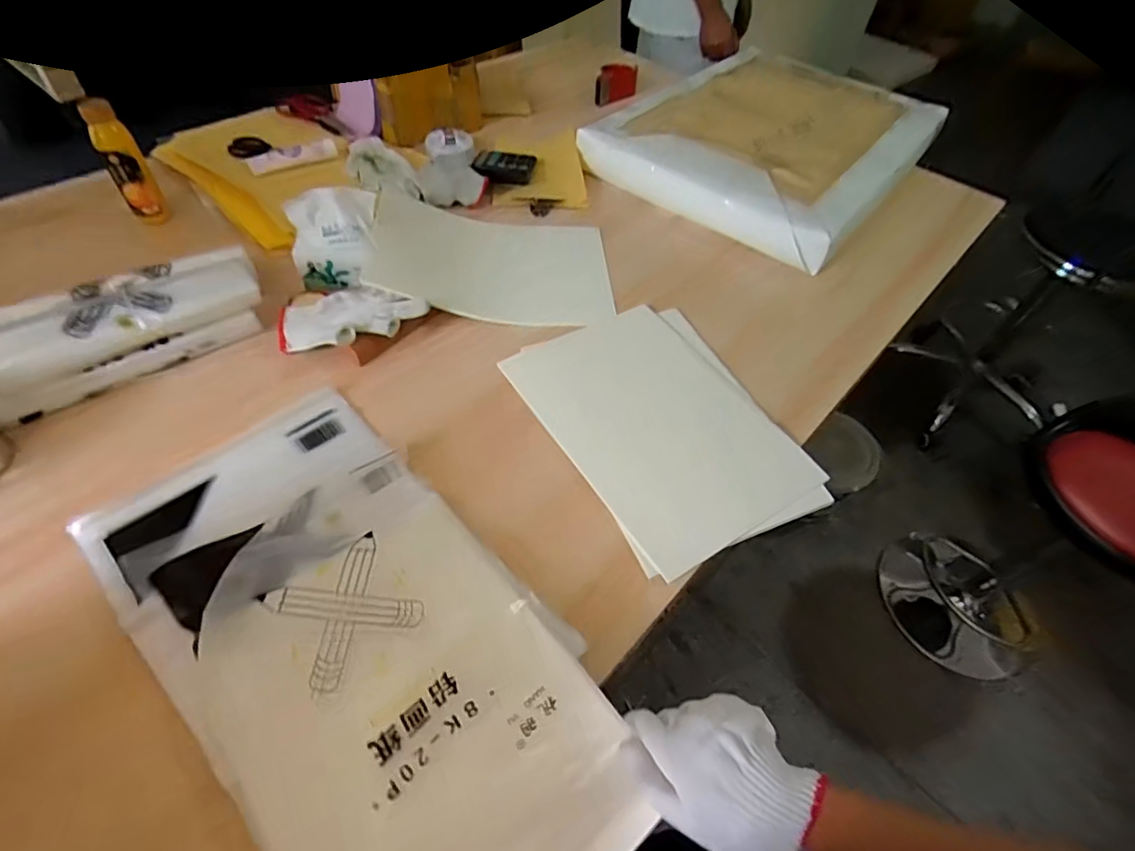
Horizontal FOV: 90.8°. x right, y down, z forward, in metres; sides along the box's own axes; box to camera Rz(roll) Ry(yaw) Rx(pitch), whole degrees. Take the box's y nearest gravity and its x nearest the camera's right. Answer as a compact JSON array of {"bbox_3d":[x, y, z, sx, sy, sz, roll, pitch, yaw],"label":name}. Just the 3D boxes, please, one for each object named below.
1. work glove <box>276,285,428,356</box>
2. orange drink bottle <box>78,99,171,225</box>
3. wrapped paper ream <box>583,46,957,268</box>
[{"bbox_3d":[-0.292,-0.146,0.763,0.195,0.035,0.114,-15,54,-17],"label":"work glove"},{"bbox_3d":[-0.670,-0.387,0.860,0.053,0.183,0.052,-28,59,-25],"label":"orange drink bottle"},{"bbox_3d":[0.435,-0.627,1.189,0.539,0.135,0.683,36,57,22],"label":"wrapped paper ream"}]

